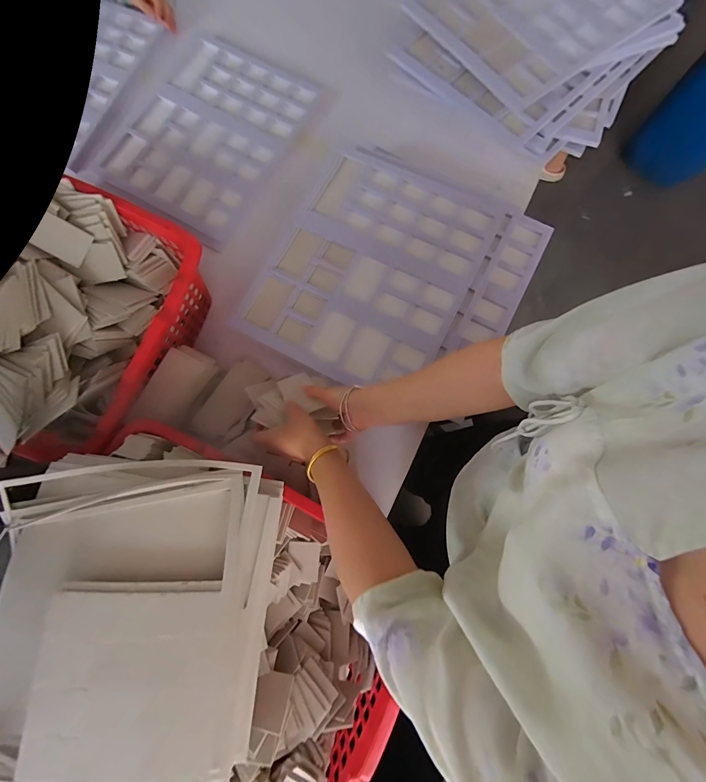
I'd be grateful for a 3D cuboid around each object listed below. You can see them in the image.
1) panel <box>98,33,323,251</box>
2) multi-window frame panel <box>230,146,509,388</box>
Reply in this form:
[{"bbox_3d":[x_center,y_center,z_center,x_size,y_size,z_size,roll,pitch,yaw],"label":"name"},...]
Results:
[{"bbox_3d":[-0.324,-0.582,0.766,0.344,0.025,0.456,29,80,6],"label":"panel"},{"bbox_3d":[0.034,-0.226,0.624,0.341,0.021,0.427,27,80,6],"label":"multi-window frame panel"}]

